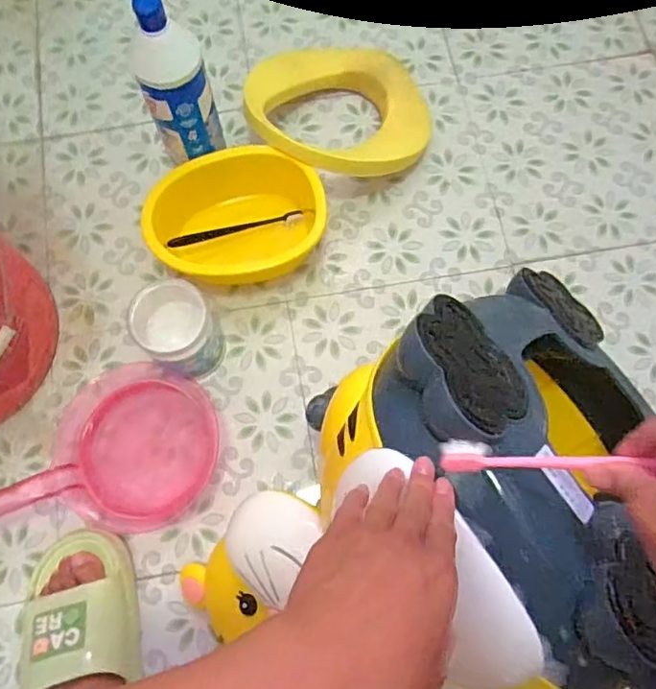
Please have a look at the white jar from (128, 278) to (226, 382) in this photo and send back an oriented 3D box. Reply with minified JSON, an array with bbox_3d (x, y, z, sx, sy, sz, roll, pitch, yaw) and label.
[{"bbox_3d":[-0.165,-0.012,0.641,0.087,0.121,0.097,-22,75,-8],"label":"white jar"}]

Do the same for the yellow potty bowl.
[{"bbox_3d":[-0.111,-0.154,0.696,0.208,0.094,0.142,-7,74,-4],"label":"yellow potty bowl"}]

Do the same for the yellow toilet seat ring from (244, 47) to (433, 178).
[{"bbox_3d":[0.016,-0.304,0.752,0.252,0.046,0.168,-8,80,-18],"label":"yellow toilet seat ring"}]

